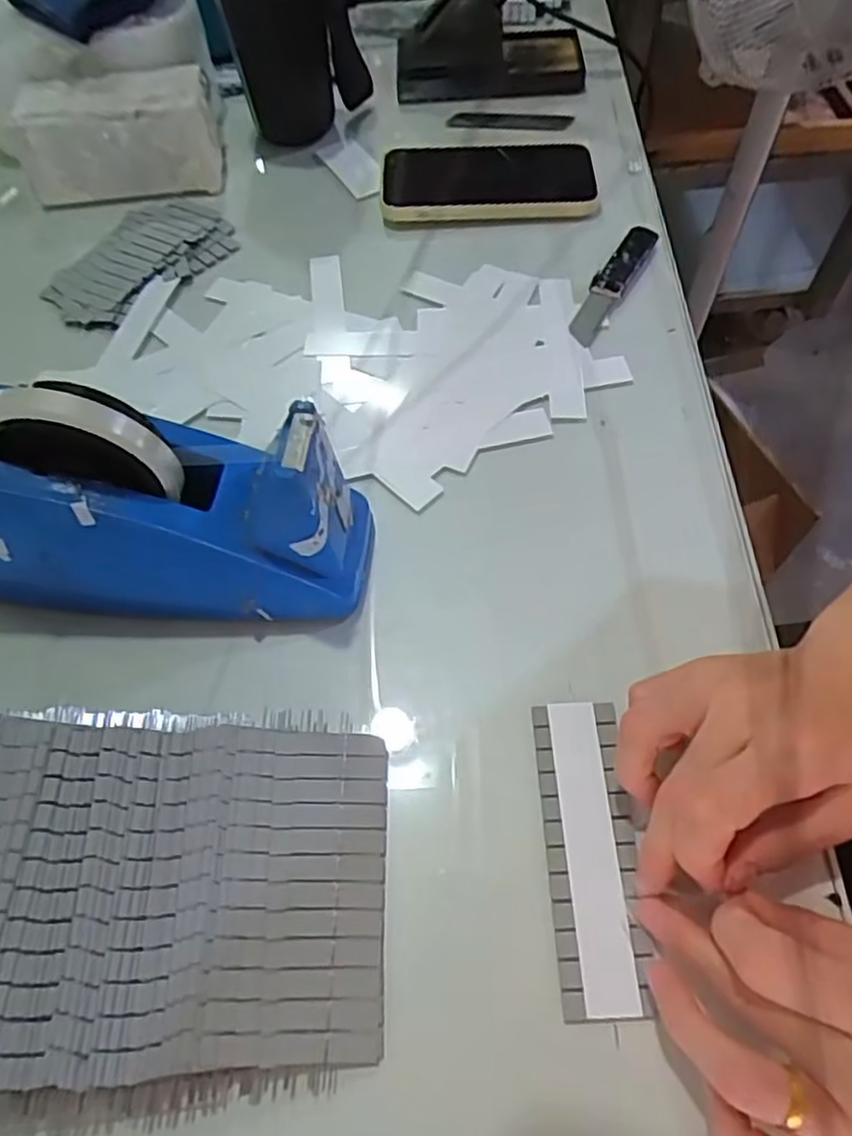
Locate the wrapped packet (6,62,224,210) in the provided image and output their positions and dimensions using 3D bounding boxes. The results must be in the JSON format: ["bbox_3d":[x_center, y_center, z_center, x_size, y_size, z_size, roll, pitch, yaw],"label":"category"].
[{"bbox_3d":[-0.234,-0.326,0.538,0.150,0.069,0.059,-3,58,1],"label":"wrapped packet"}]

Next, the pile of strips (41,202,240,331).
[{"bbox_3d":[-0.208,-0.222,0.511,0.086,0.010,0.136,34,66,21],"label":"pile of strips"}]

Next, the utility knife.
[{"bbox_3d":[0.125,-0.193,0.475,0.025,0.010,0.115,26,63,17],"label":"utility knife"}]

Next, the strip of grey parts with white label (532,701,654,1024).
[{"bbox_3d":[0.070,0.119,0.304,0.037,0.004,0.125,-2,60,2],"label":"strip of grey parts with white label"}]

